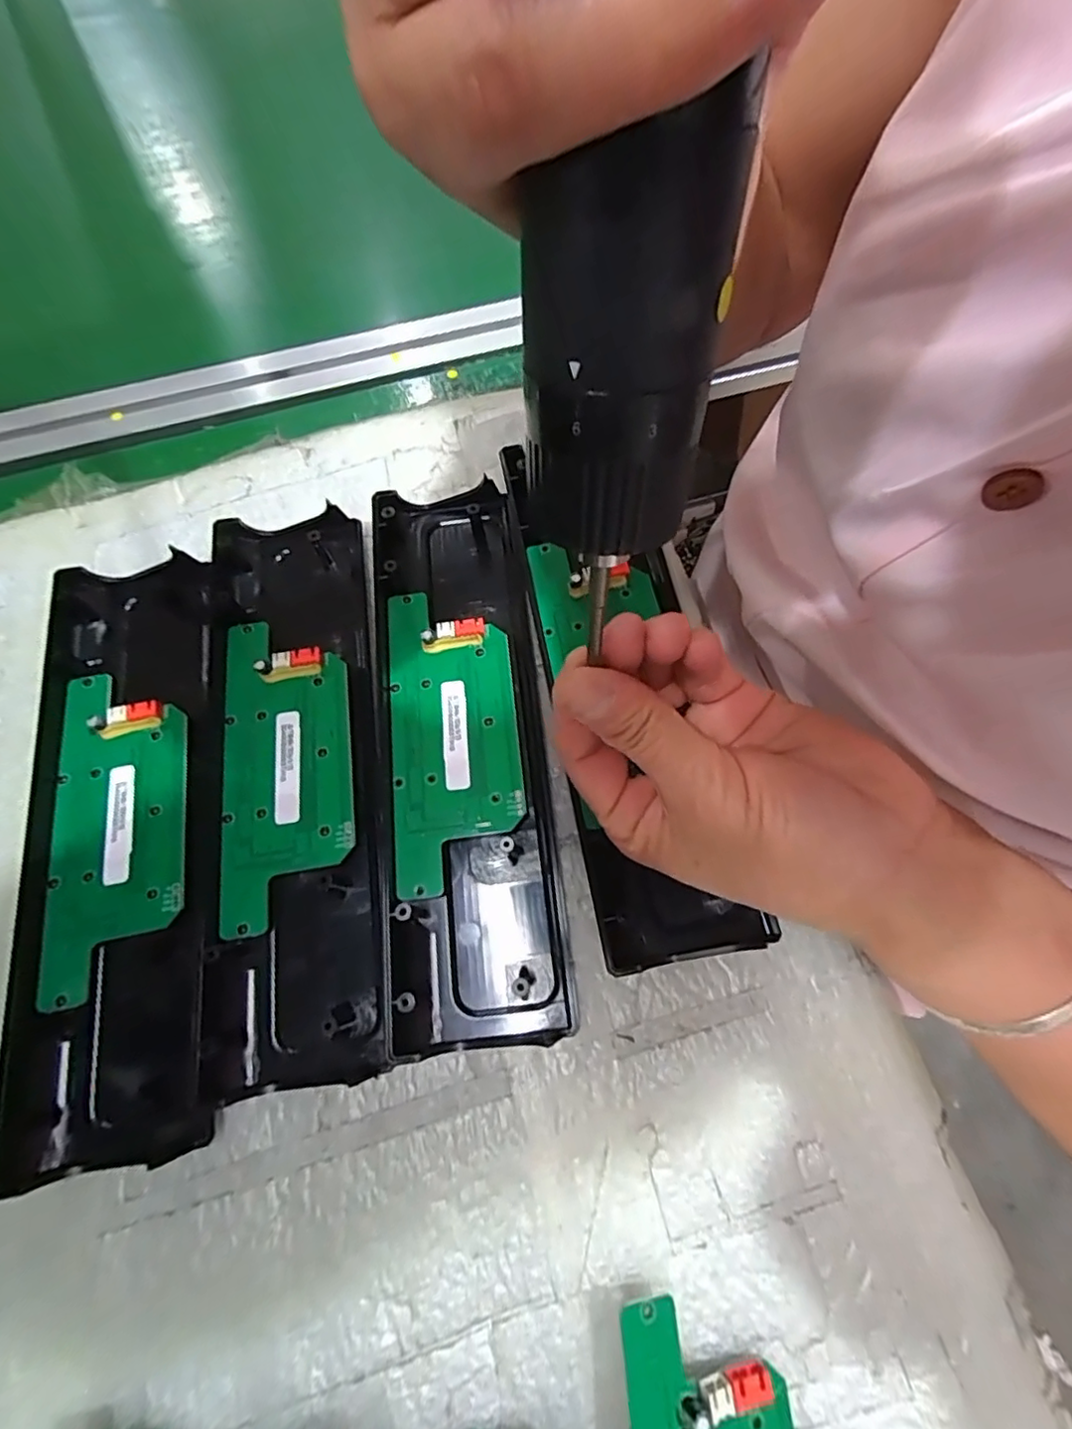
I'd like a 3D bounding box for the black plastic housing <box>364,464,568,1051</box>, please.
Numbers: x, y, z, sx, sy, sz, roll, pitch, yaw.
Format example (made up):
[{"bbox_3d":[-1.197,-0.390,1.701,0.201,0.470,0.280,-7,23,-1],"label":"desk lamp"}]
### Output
[{"bbox_3d":[-0.034,0.006,0.259,0.070,0.023,0.244,-7,68,-1],"label":"black plastic housing"}]

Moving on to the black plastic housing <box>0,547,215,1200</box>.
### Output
[{"bbox_3d":[-0.172,0.044,0.249,0.067,0.018,0.245,-11,68,-3],"label":"black plastic housing"}]

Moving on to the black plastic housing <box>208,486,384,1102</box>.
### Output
[{"bbox_3d":[-0.105,0.020,0.255,0.070,0.020,0.244,-10,68,-2],"label":"black plastic housing"}]

